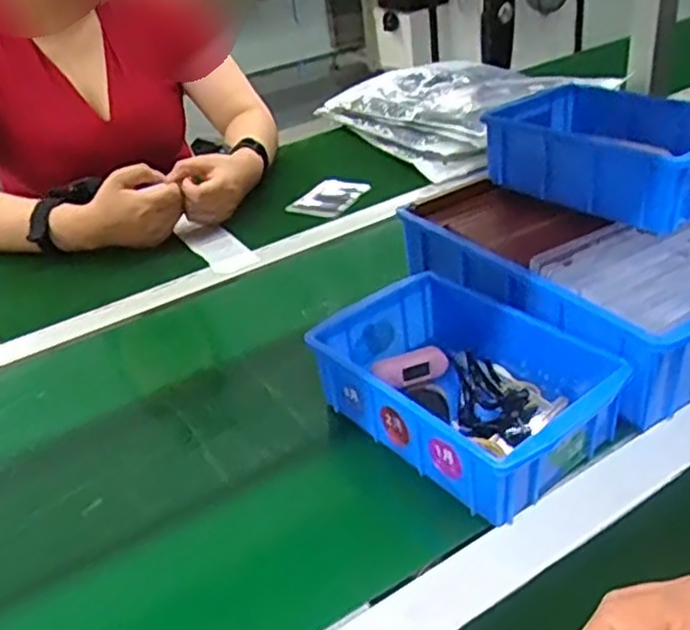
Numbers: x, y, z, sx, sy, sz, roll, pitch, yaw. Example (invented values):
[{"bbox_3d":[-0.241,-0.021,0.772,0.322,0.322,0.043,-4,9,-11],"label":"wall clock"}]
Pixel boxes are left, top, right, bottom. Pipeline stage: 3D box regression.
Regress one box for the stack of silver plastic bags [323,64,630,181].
[{"bbox_3d":[0.174,-0.307,1.049,0.302,0.083,0.350,-20,34,-20],"label":"stack of silver plastic bags"}]

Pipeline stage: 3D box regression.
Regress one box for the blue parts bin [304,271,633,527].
[{"bbox_3d":[0.083,0.051,0.518,0.135,0.070,0.194,-27,37,-30],"label":"blue parts bin"}]

